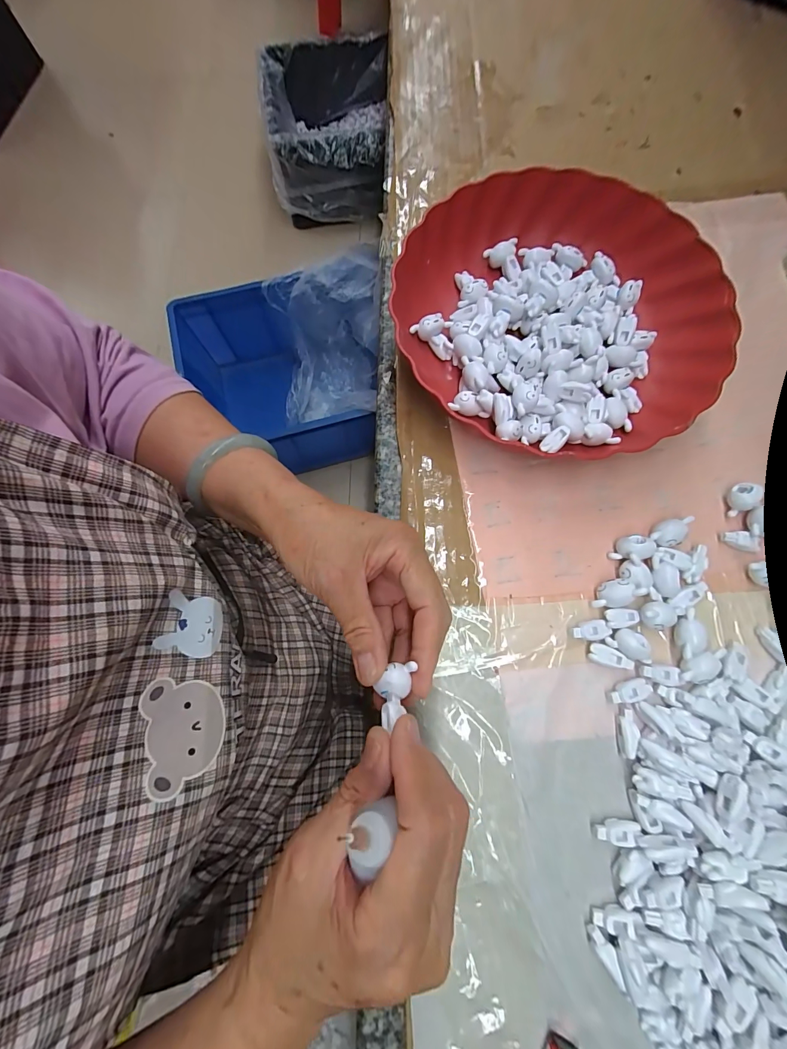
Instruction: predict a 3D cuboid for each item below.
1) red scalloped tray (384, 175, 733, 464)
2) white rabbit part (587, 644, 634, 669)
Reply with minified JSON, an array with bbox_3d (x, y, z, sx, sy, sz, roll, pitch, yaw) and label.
[{"bbox_3d":[0.128,-0.166,0.303,0.245,0.040,0.244,28,79,7],"label":"red scalloped tray"},{"bbox_3d":[0.146,0.090,0.256,0.029,0.004,0.012,21,78,6],"label":"white rabbit part"}]

